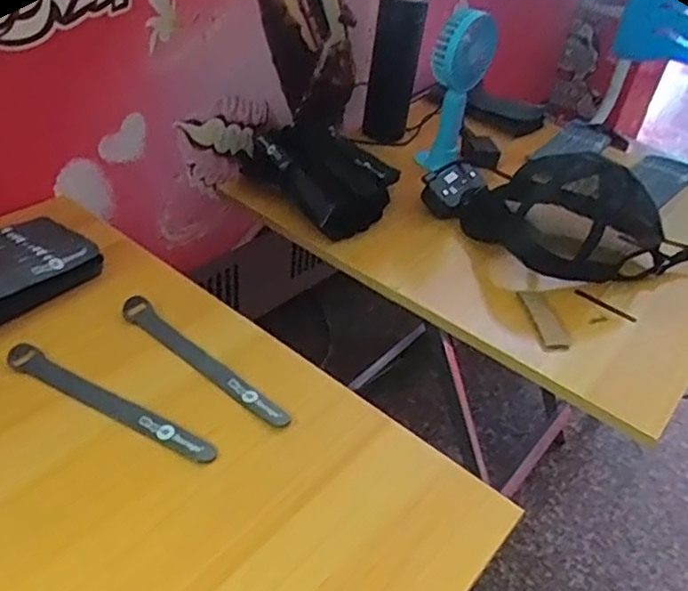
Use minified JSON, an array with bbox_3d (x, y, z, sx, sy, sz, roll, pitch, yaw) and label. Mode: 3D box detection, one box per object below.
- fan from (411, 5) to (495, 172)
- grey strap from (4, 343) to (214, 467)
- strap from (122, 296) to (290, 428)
[{"bbox_3d":[0.147,-0.261,0.870,0.076,0.240,0.071,11,39,4],"label":"fan"},{"bbox_3d":[-0.185,0.083,0.499,0.194,0.007,0.023,23,46,19],"label":"grey strap"},{"bbox_3d":[-0.121,0.053,0.545,0.196,0.007,0.022,32,45,27],"label":"strap"}]

